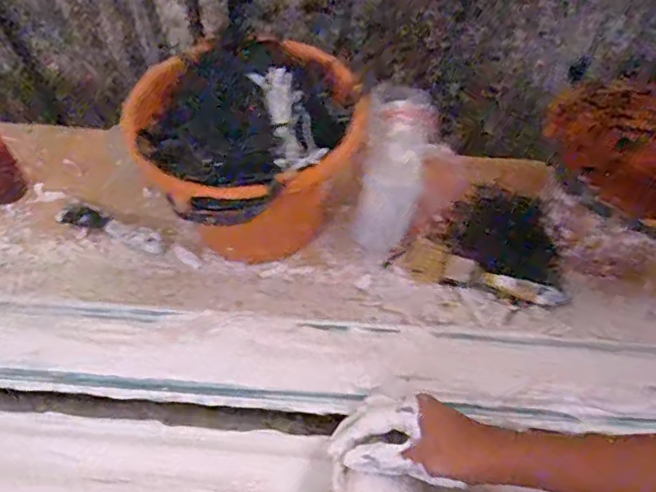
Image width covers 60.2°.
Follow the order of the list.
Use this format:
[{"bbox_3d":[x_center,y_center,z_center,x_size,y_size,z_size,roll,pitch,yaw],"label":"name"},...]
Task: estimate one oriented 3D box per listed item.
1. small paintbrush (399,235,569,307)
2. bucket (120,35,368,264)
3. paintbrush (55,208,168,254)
[{"bbox_3d":[0.199,0.046,0.739,0.204,0.017,0.053,22,94,11],"label":"small paintbrush"},{"bbox_3d":[-0.109,-0.118,0.727,0.262,0.217,0.206,21,57,15],"label":"bucket"},{"bbox_3d":[-0.296,-0.025,0.777,0.167,0.014,0.031,17,57,12],"label":"paintbrush"}]

